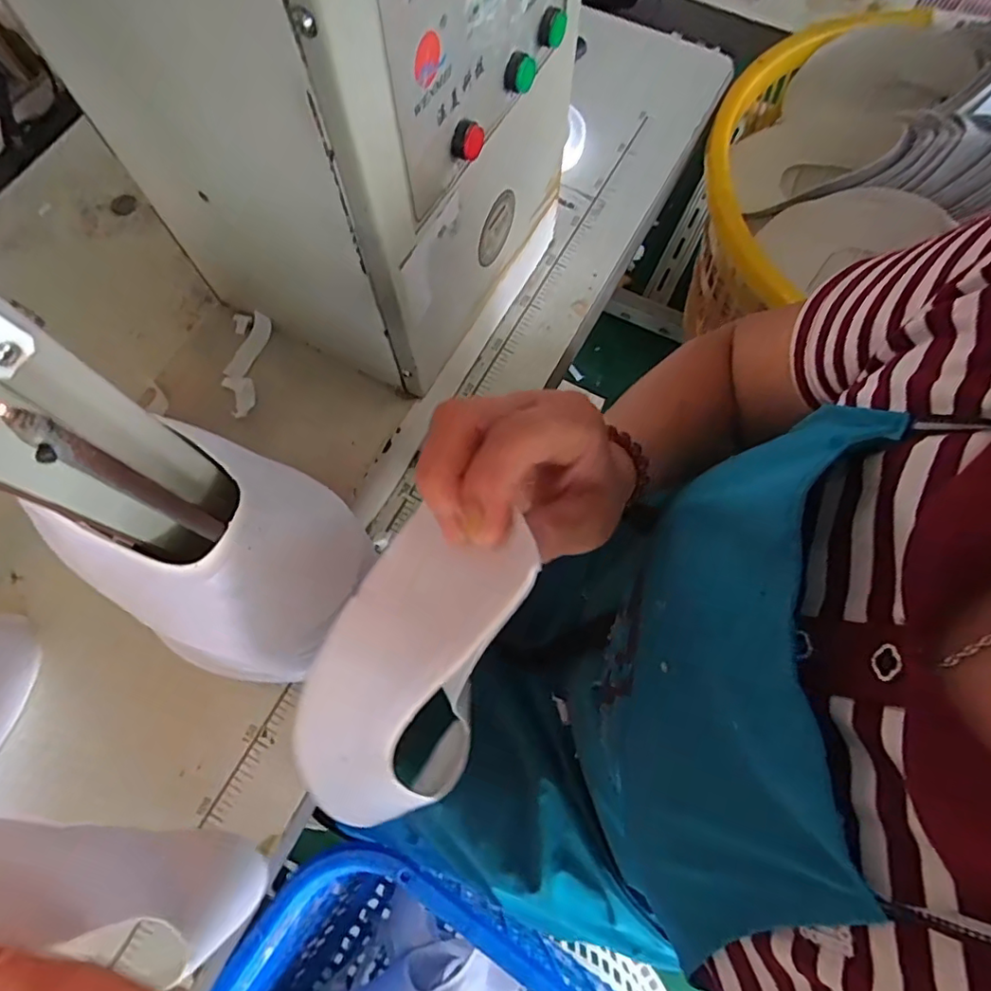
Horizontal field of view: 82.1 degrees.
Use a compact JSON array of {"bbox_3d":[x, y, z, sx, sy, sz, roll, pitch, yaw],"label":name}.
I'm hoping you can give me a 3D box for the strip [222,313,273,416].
[{"bbox_3d":[-0.177,-0.095,0.403,0.029,0.012,0.083,0,71,0],"label":"strip"}]

